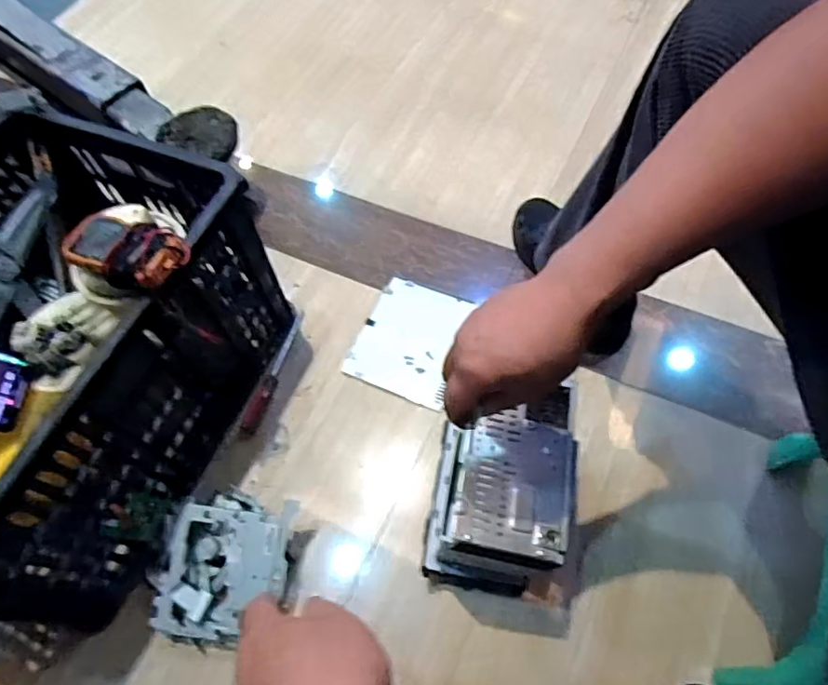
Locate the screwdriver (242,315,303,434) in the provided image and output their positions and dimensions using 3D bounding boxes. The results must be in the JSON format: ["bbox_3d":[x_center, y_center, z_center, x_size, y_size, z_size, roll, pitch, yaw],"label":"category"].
[{"bbox_3d":[-0.202,0.041,0.804,0.025,0.020,0.191,10,63,9],"label":"screwdriver"}]

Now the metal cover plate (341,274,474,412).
[{"bbox_3d":[-0.006,-0.008,0.822,0.149,0.013,0.177,19,65,13],"label":"metal cover plate"}]

